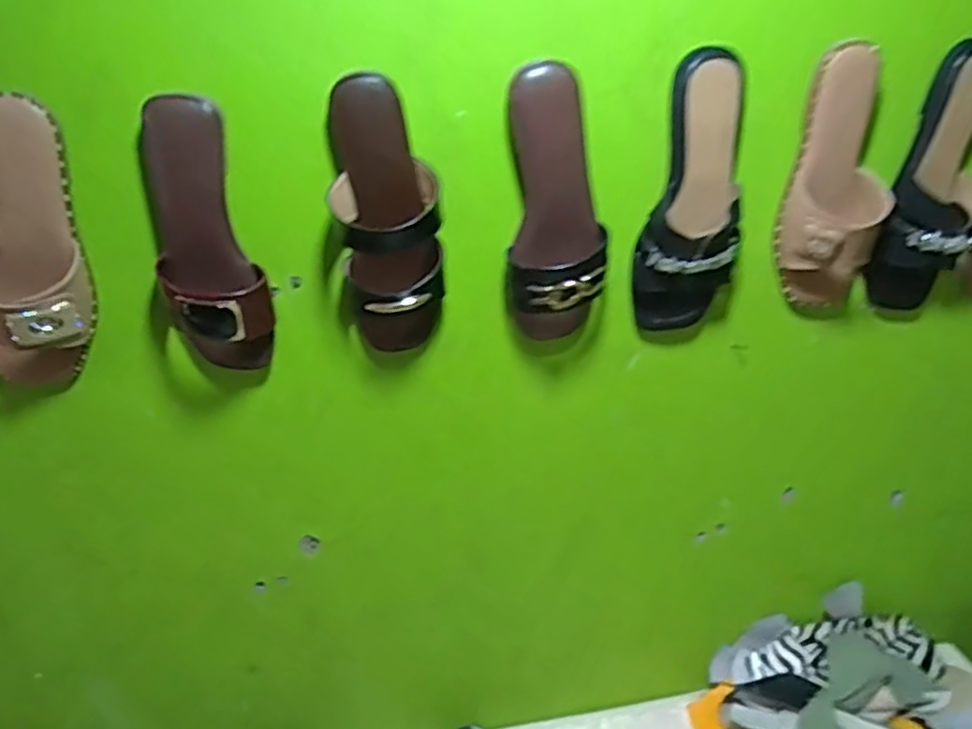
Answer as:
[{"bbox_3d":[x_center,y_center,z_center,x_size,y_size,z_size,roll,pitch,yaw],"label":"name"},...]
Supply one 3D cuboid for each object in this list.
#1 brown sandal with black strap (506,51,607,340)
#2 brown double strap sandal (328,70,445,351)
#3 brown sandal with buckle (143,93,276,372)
[{"bbox_3d":[0.065,-0.133,0.636,0.085,0.247,0.067,1,25,7],"label":"brown sandal with black strap"},{"bbox_3d":[-0.081,-0.112,0.596,0.088,0.228,0.079,-5,25,-7],"label":"brown double strap sandal"},{"bbox_3d":[-0.233,-0.097,0.595,0.083,0.229,0.059,-15,28,-25],"label":"brown sandal with buckle"}]

